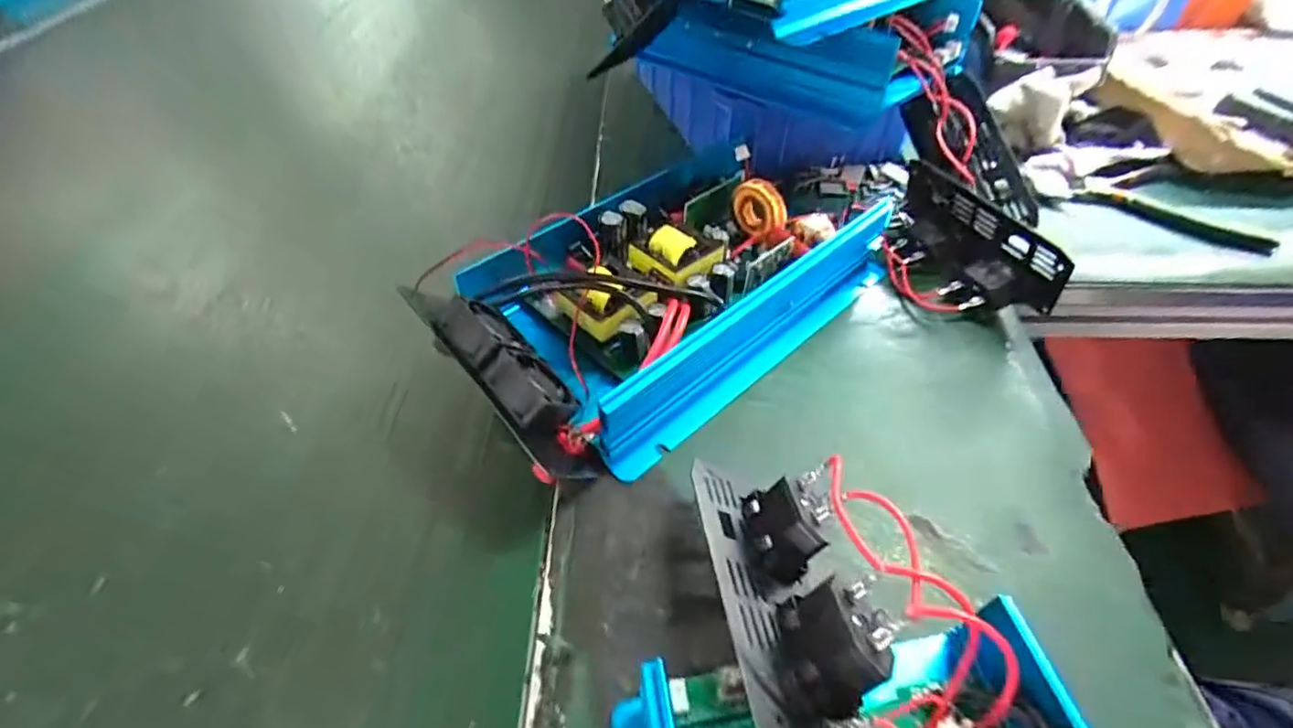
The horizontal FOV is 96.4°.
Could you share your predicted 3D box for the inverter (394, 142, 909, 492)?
[{"bbox_3d":[0.018,-0.057,0.375,0.299,0.066,0.159,-37,57,-28],"label":"inverter"}]

